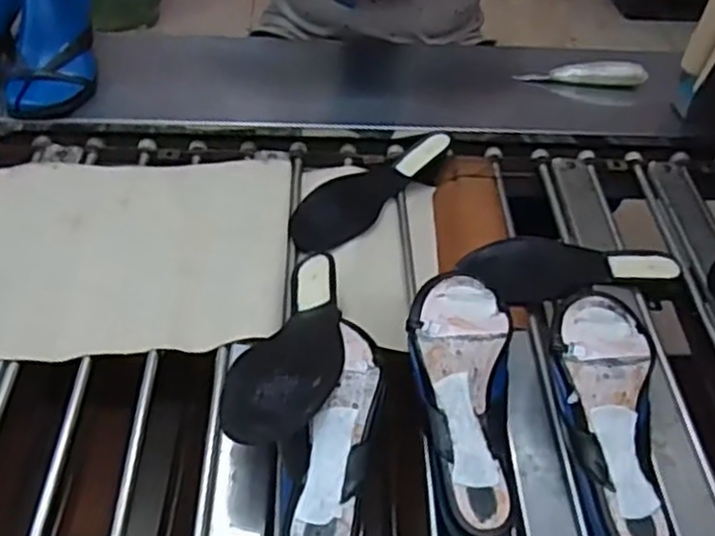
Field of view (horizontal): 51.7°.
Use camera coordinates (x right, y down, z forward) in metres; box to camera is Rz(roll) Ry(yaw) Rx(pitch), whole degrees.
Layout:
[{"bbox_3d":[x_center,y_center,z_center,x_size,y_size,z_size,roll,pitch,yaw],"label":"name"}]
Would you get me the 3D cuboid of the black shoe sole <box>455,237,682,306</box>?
[{"bbox_3d":[0.236,-0.004,0.827,0.239,0.014,0.084,1,44,-6],"label":"black shoe sole"}]

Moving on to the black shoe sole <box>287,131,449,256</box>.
[{"bbox_3d":[0.010,-0.107,0.902,0.081,0.030,0.252,33,50,24],"label":"black shoe sole"}]

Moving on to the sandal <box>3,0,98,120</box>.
[{"bbox_3d":[-0.391,-0.313,0.952,0.094,0.168,0.237,7,42,5],"label":"sandal"}]

